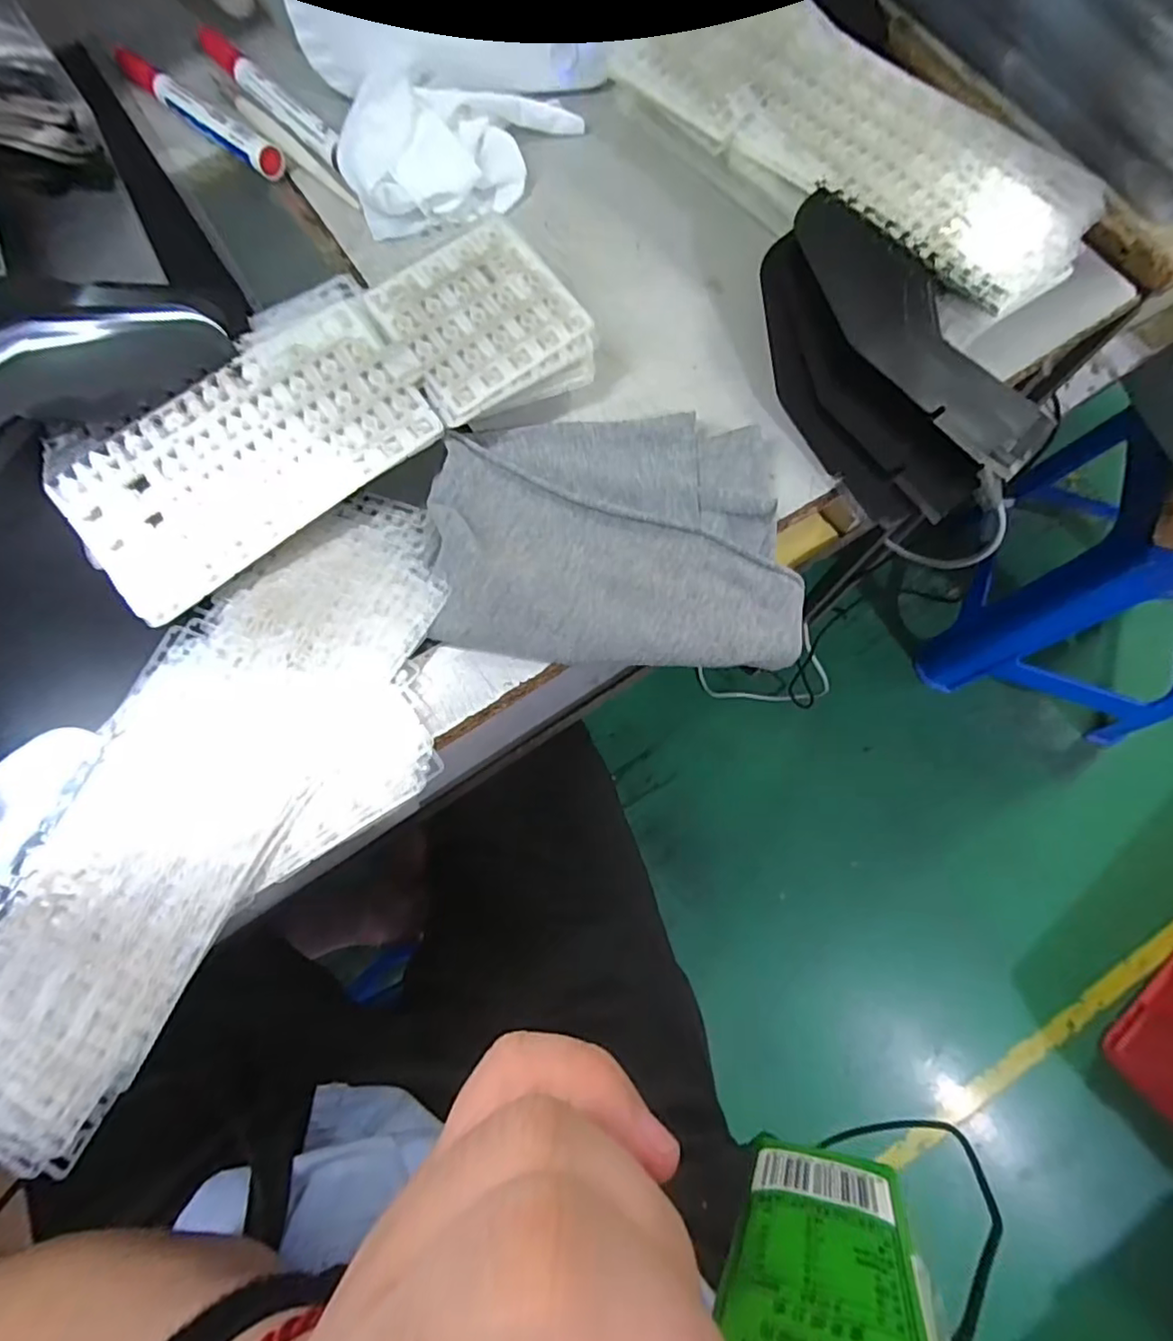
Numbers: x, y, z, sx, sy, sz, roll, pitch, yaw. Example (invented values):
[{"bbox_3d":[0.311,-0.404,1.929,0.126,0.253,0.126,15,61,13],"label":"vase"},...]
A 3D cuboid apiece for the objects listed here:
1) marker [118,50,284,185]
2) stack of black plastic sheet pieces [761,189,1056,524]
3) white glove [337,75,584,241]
[{"bbox_3d":[-0.237,-0.337,0.367,0.140,0.016,0.020,39,78,11],"label":"marker"},{"bbox_3d":[0.133,-0.143,0.287,0.069,0.041,0.151,-31,76,-7],"label":"stack of black plastic sheet pieces"},{"bbox_3d":[-0.077,-0.289,0.337,0.123,0.033,0.089,9,74,4],"label":"white glove"}]

